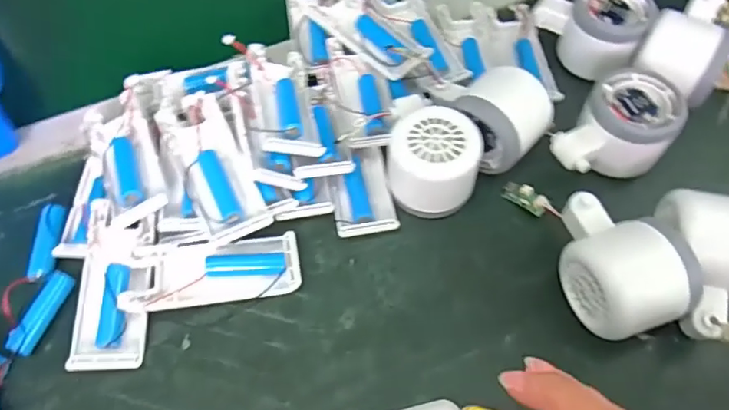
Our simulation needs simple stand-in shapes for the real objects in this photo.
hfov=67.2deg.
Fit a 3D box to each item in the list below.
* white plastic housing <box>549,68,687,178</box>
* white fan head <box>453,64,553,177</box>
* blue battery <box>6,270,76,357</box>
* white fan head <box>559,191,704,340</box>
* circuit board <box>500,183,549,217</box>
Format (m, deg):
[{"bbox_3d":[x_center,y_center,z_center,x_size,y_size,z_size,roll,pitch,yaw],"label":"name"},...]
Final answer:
[{"bbox_3d":[0.171,-0.048,0.371,0.077,0.049,0.057,-39,66,-23],"label":"white plastic housing"},{"bbox_3d":[0.094,-0.060,0.374,0.055,0.050,0.048,38,65,21],"label":"white fan head"},{"bbox_3d":[-0.195,0.064,0.331,0.012,0.011,0.051,17,59,10],"label":"blue battery"},{"bbox_3d":[0.149,0.034,0.323,0.055,0.054,0.085,-14,59,-10],"label":"white fan head"},{"bbox_3d":[0.111,-0.005,0.376,0.016,0.007,0.031,-40,66,-23],"label":"circuit board"}]

